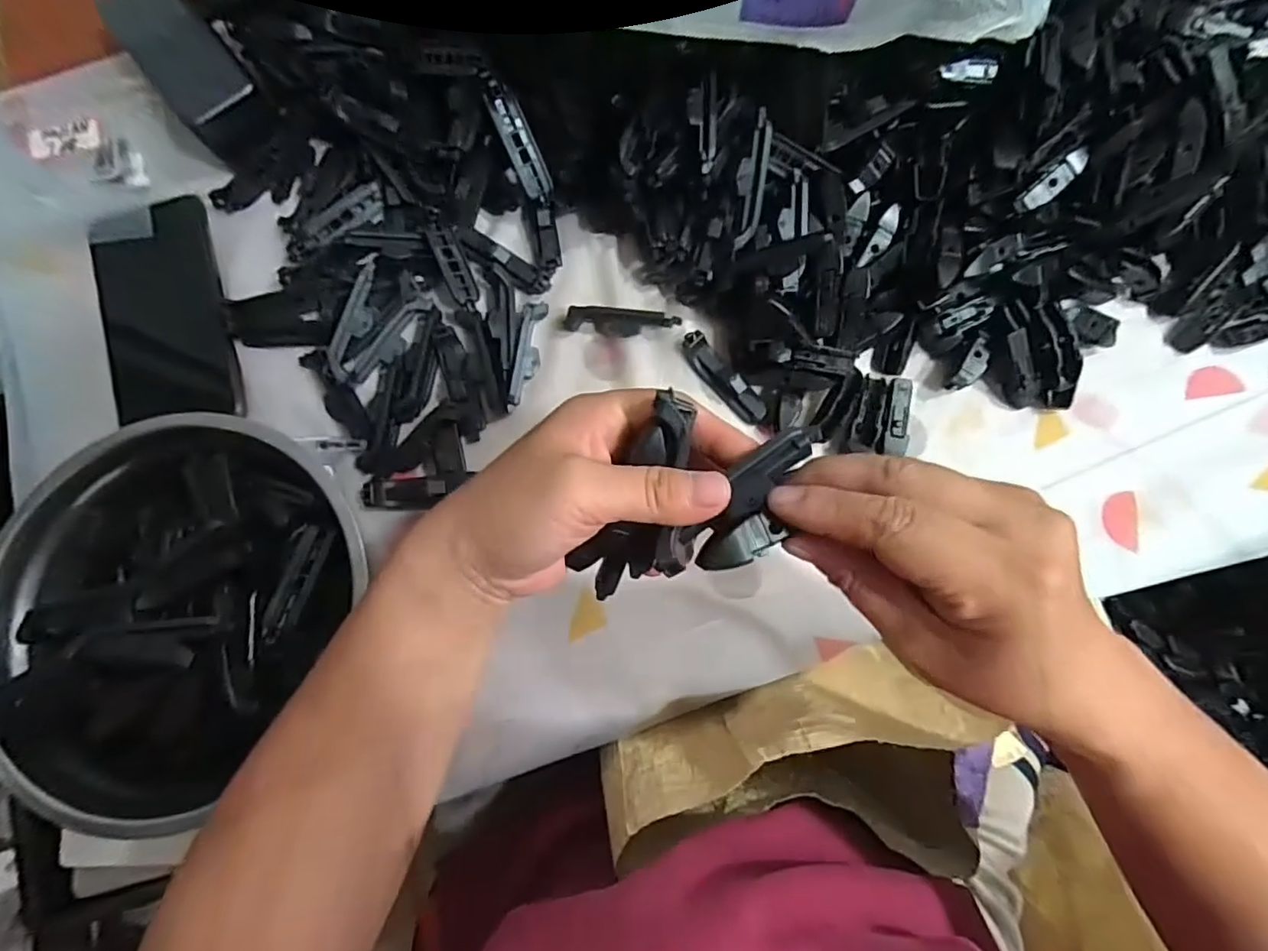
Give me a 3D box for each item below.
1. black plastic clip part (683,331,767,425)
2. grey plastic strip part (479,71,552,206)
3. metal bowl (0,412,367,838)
[{"bbox_3d":[0.058,-0.063,0.370,0.017,0.012,0.071,-42,85,-3],"label":"black plastic clip part"},{"bbox_3d":[-0.073,-0.214,0.365,0.019,0.006,0.075,-28,122,-2],"label":"grey plastic strip part"},{"bbox_3d":[-0.252,0.062,0.297,0.182,0.047,0.200,30,82,6],"label":"metal bowl"}]

